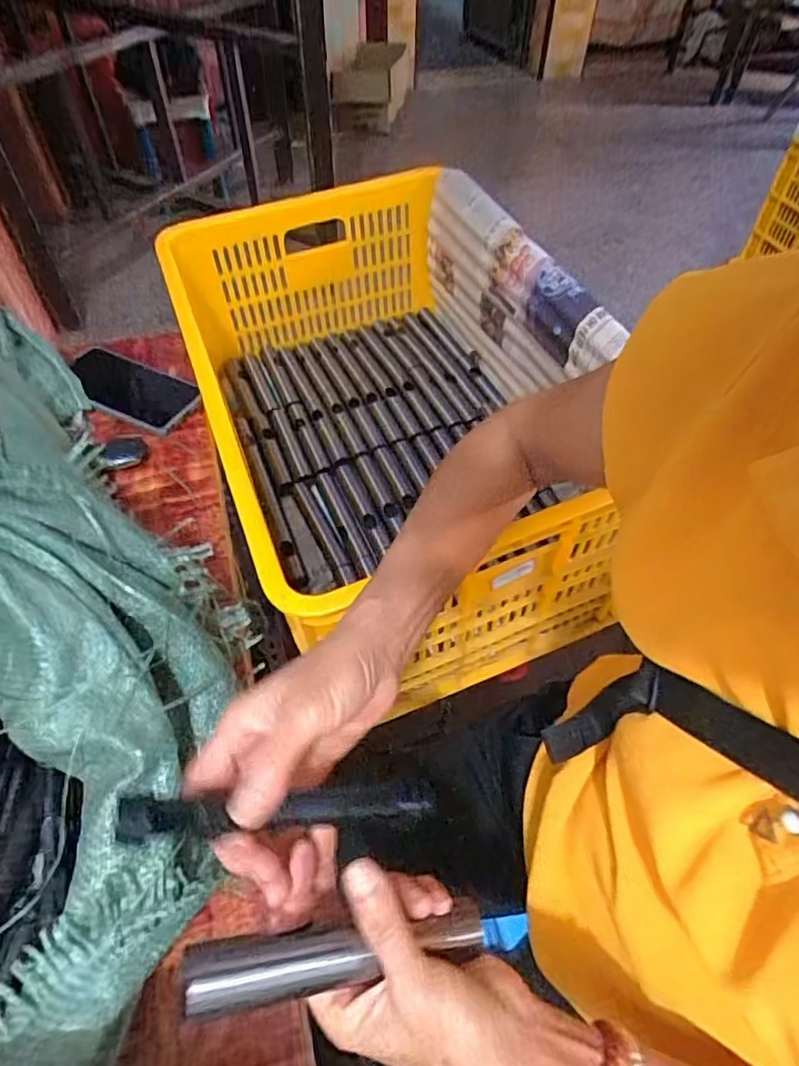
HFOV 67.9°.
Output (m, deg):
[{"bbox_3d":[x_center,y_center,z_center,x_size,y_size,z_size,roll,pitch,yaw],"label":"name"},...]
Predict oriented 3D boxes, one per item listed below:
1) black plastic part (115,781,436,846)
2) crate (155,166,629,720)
[{"bbox_3d":[-0.052,0.129,0.278,0.147,0.018,0.019,8,49,-25],"label":"black plastic part"},{"bbox_3d":[0.001,-0.162,0.737,0.384,0.286,0.597,-21,56,-15],"label":"crate"}]

